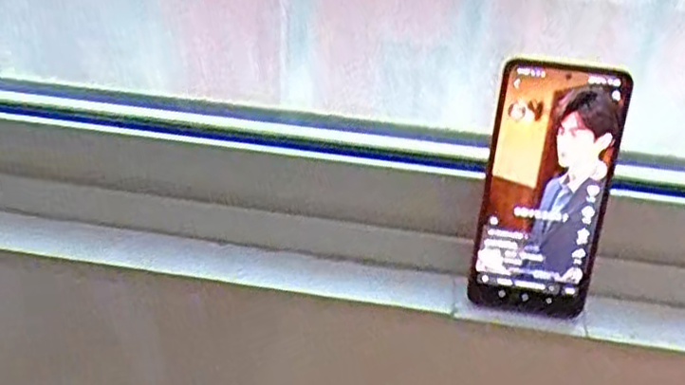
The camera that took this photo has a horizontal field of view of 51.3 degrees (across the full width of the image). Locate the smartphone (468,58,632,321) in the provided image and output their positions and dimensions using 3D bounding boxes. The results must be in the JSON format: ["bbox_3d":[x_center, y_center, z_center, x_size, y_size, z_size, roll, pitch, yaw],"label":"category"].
[{"bbox_3d":[0.127,0.001,0.448,0.074,0.164,0.006,7,18,3],"label":"smartphone"}]

